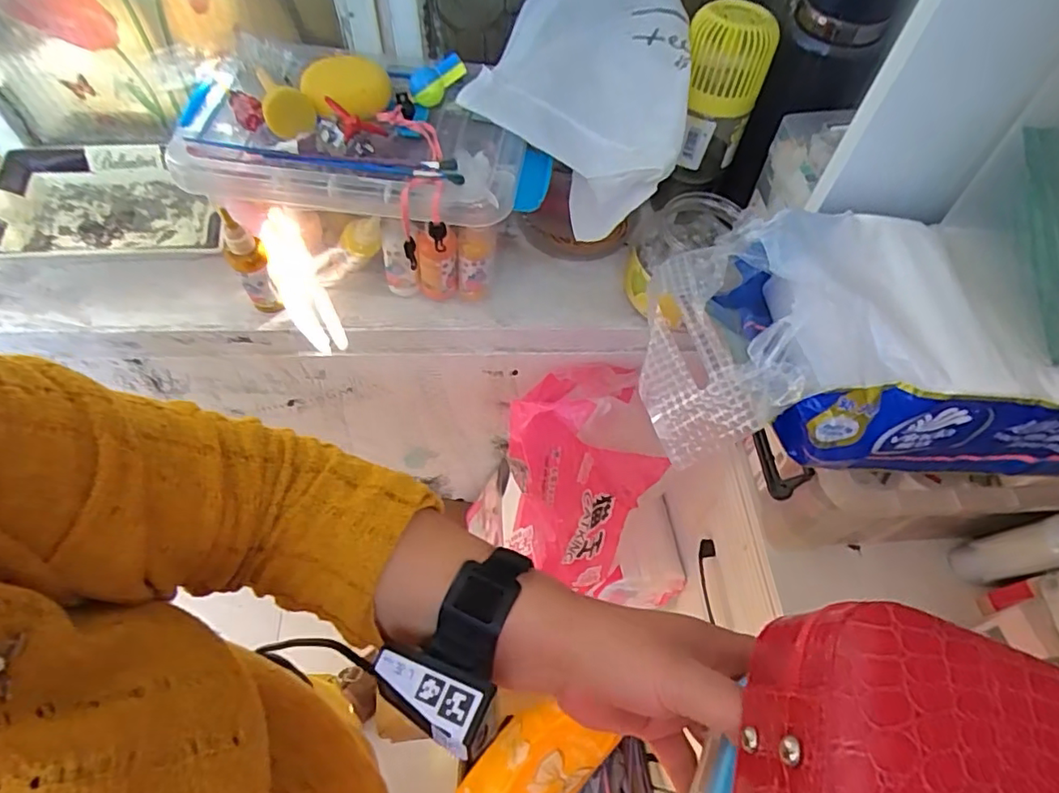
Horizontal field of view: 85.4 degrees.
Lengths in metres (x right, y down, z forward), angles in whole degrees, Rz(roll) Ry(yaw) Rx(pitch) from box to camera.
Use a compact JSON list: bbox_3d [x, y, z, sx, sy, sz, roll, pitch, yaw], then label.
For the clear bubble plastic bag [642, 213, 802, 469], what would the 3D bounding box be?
[{"bbox_3d":[0.114,-0.039,0.360,0.074,0.078,0.146,7,58,0],"label":"clear bubble plastic bag"}]

